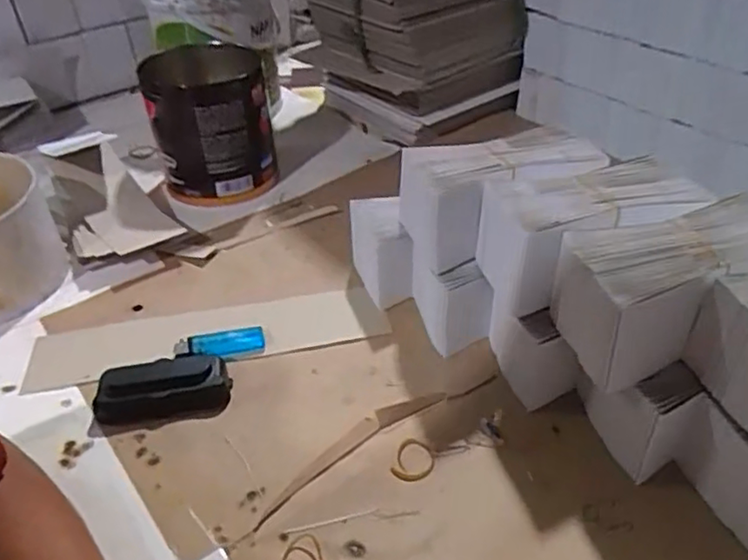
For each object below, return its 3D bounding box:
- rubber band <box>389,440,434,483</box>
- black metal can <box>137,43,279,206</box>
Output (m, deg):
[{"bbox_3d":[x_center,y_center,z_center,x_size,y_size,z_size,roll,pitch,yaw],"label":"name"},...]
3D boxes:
[{"bbox_3d":[0.031,0.140,0.487,0.029,0.005,0.038,12,38,17],"label":"rubber band"},{"bbox_3d":[-0.201,-0.190,0.795,0.139,0.164,0.140,-9,37,-10],"label":"black metal can"}]

